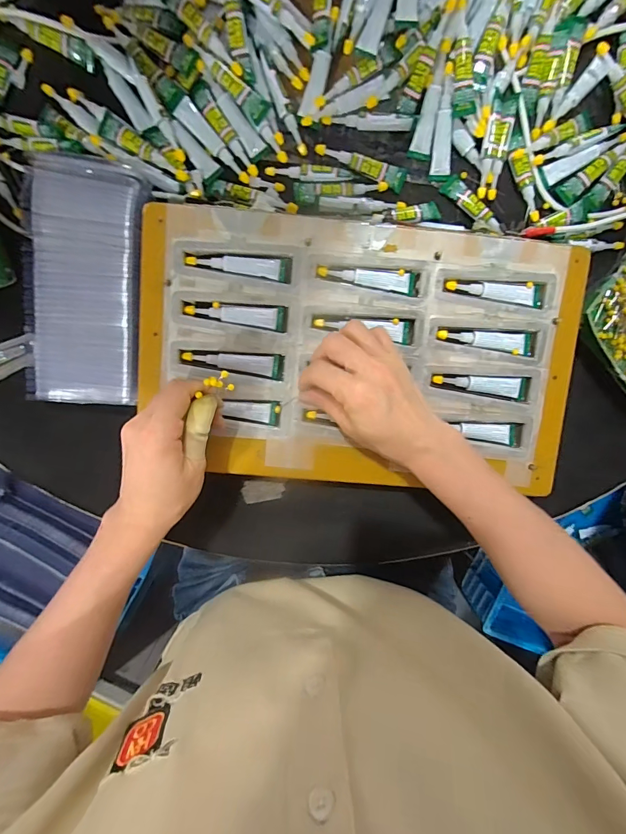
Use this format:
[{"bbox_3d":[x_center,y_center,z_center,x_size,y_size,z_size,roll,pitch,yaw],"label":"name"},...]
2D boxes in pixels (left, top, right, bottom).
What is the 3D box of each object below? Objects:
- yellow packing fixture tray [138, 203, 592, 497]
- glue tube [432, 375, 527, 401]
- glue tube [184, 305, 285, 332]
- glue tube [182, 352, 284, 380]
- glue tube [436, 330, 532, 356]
[{"bbox_3d":[0.042,-0.049,0.343,0.377,0.025,0.223,5,93,-3],"label":"yellow packing fixture tray"},{"bbox_3d":[0.152,-0.031,0.353,0.085,0.008,0.018,8,98,-2],"label":"glue tube"},{"bbox_3d":[-0.067,-0.090,0.336,0.084,0.007,0.018,7,98,-2],"label":"glue tube"},{"bbox_3d":[-0.070,-0.047,0.341,0.088,0.009,0.020,5,98,-2],"label":"glue tube"},{"bbox_3d":[0.154,-0.067,0.347,0.085,0.008,0.020,3,98,-1],"label":"glue tube"}]

